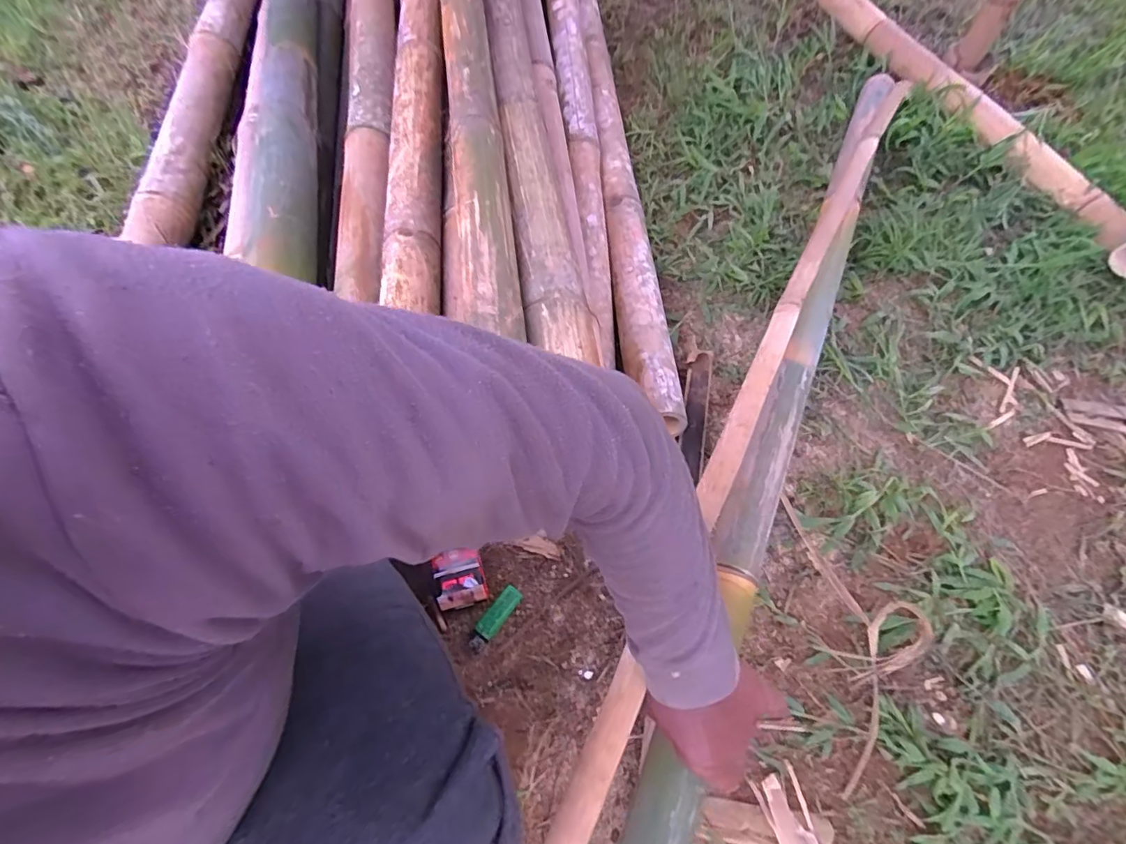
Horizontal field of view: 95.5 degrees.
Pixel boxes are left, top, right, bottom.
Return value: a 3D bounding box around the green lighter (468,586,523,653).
[{"bbox_3d":[-0.083,0.238,0.618,0.024,0.011,0.082,34,69,15],"label":"green lighter"}]

